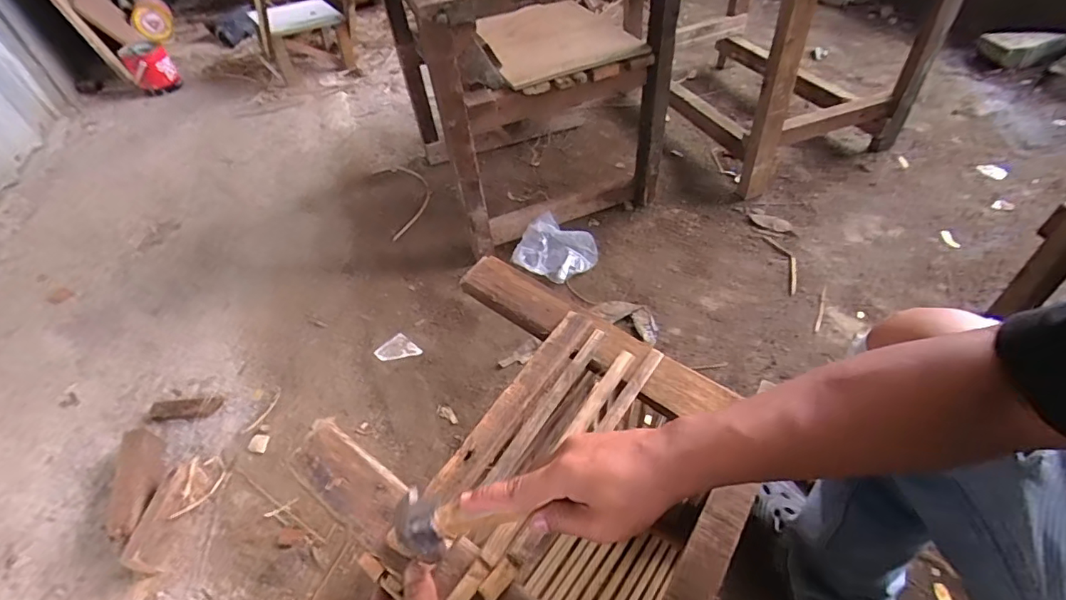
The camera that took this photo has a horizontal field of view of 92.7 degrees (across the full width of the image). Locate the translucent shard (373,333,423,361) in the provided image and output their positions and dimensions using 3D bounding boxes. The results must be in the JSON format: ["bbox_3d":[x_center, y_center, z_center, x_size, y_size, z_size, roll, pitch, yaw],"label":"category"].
[{"bbox_3d":[-0.281,0.107,1.057,0.077,0.008,0.069,28,54,28],"label":"translucent shard"}]

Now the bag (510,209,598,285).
[{"bbox_3d":[0.058,-0.116,1.201,0.177,0.057,0.178,15,49,18],"label":"bag"}]

